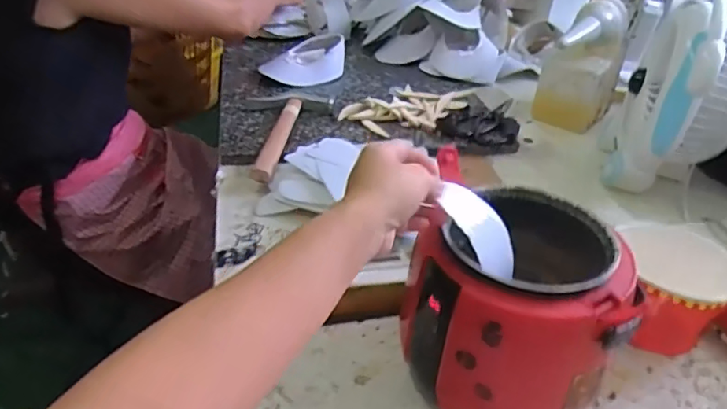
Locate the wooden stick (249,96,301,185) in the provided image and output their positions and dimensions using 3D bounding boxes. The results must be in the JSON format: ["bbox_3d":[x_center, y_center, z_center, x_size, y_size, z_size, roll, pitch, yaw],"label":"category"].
[{"bbox_3d":[-0.122,-0.101,0.805,0.028,0.023,0.243,4,34,2],"label":"wooden stick"}]

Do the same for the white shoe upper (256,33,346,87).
[{"bbox_3d":[-0.112,-0.279,1.045,0.148,0.047,0.150,2,34,-1],"label":"white shoe upper"}]

